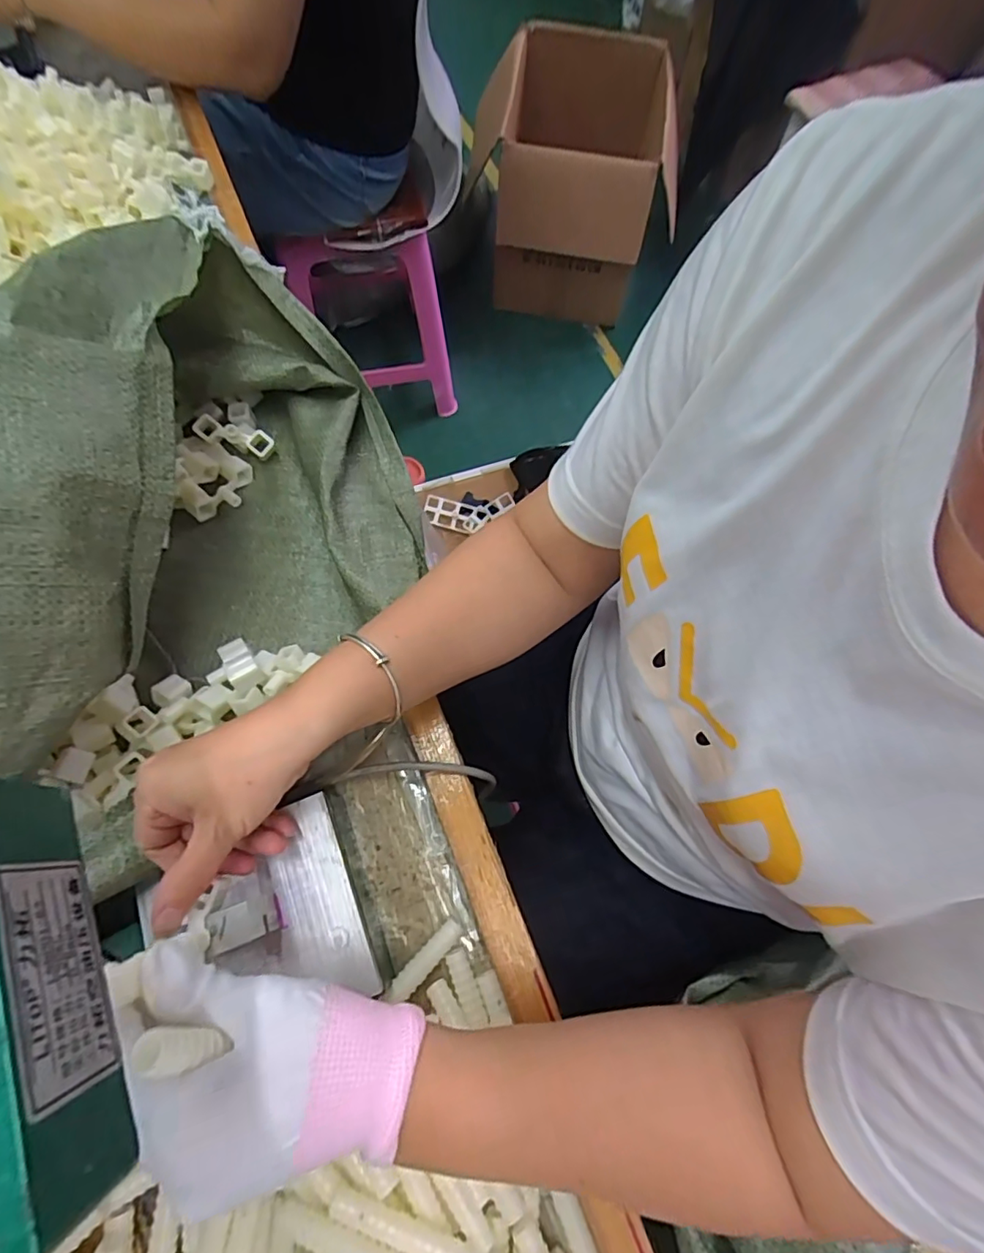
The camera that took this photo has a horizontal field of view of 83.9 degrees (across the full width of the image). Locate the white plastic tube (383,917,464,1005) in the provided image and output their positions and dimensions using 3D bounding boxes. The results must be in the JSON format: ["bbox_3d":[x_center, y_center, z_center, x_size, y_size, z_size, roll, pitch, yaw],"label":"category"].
[{"bbox_3d":[-0.043,0.218,0.361,0.056,0.014,0.013,-42,76,-17],"label":"white plastic tube"}]

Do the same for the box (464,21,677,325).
[{"bbox_3d":[0.194,-1.131,1.413,0.496,0.389,0.530,5,68,-1],"label":"box"}]

